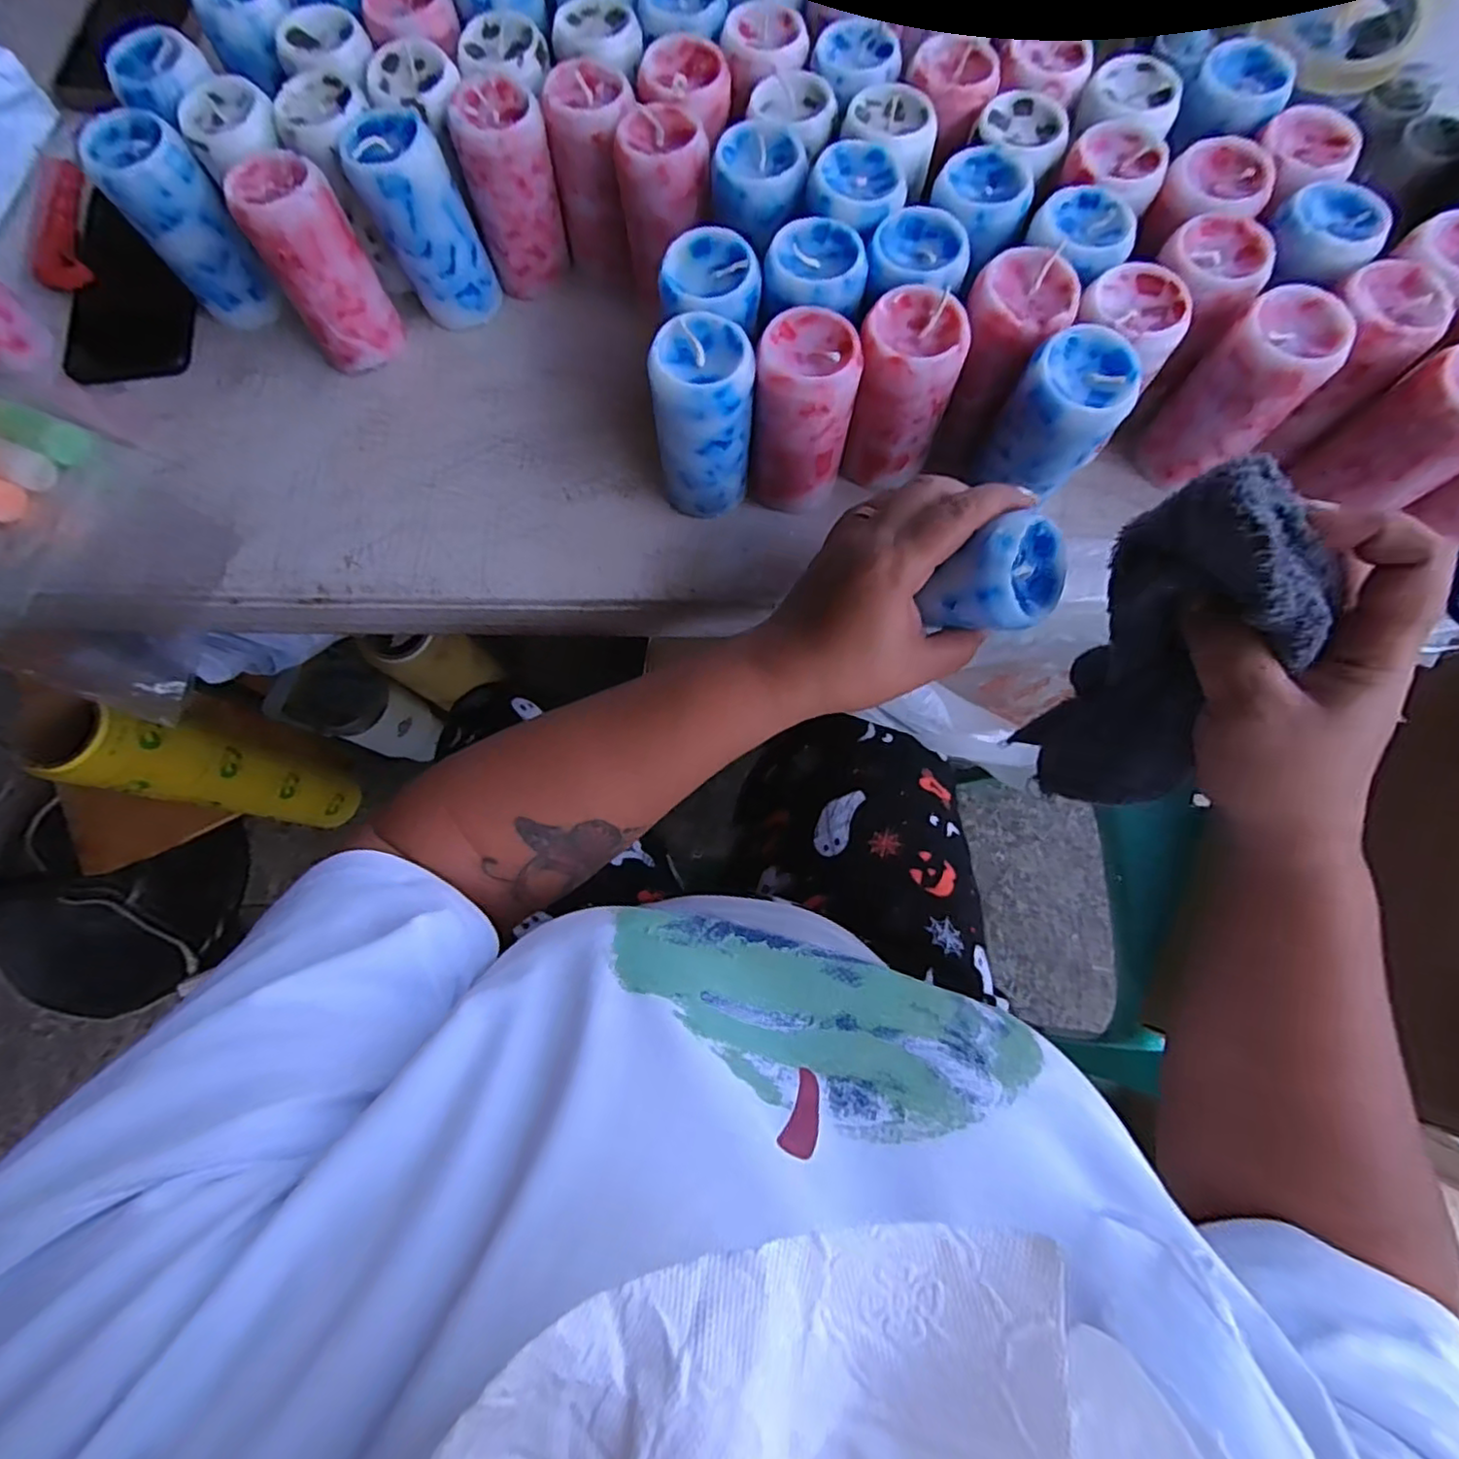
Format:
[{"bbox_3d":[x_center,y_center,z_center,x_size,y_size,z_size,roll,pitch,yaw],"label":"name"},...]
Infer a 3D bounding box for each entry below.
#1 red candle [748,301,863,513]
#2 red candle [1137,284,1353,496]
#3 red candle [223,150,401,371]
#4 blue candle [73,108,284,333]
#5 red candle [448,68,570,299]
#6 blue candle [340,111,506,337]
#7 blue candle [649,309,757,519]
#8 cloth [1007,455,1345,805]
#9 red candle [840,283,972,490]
[{"bbox_3d":[0.039,-0.164,0.349,0.048,0.092,0.050,15,77,5],"label":"red candle"},{"bbox_3d":[0.267,-0.176,0.348,0.049,0.091,0.047,44,81,10],"label":"red candle"},{"bbox_3d":[-0.235,-0.266,0.382,0.054,0.095,0.052,-30,78,-6],"label":"red candle"},{"bbox_3d":[-0.318,-0.296,0.389,0.049,0.094,0.047,-36,78,-7],"label":"blue candle"},{"bbox_3d":[-0.128,-0.320,0.393,0.054,0.089,0.057,-19,77,-3],"label":"red candle"},{"bbox_3d":[-0.178,-0.298,0.391,0.049,0.097,0.053,-19,77,-3],"label":"blue candle"},{"bbox_3d":[-0.013,-0.161,0.349,0.051,0.094,0.053,3,76,2],"label":"blue candle"},{"bbox_3d":[0.181,-0.029,0.277,0.047,0.153,0.067,13,44,4],"label":"cloth"},{"bbox_3d":[0.091,-0.177,0.350,0.052,0.090,0.054,6,77,3],"label":"red candle"}]

